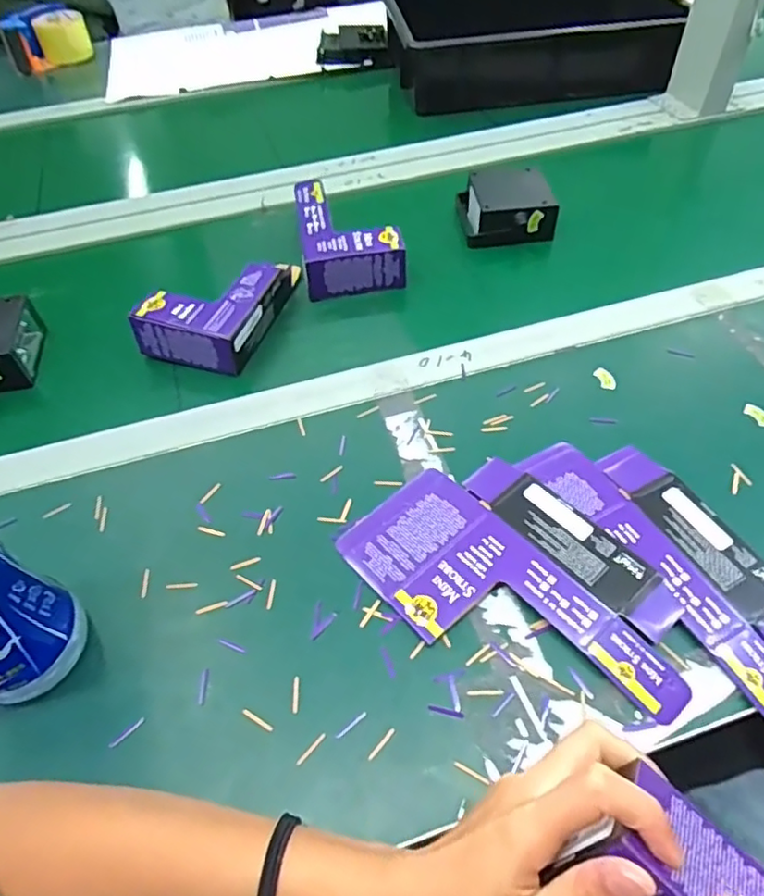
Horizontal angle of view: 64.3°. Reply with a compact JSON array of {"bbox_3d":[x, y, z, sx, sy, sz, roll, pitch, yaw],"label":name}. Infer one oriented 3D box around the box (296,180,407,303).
[{"bbox_3d":[-0.042,-0.223,0.622,0.097,0.056,0.157,-13,52,-7],"label":"box"}]

